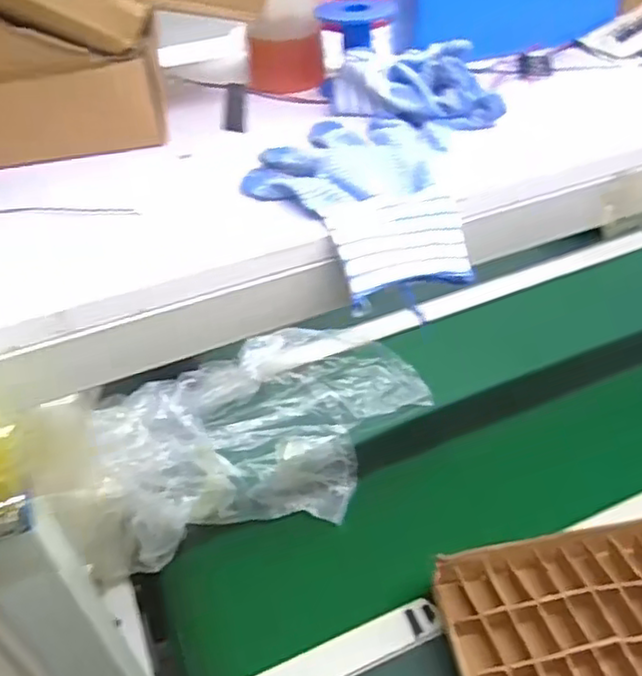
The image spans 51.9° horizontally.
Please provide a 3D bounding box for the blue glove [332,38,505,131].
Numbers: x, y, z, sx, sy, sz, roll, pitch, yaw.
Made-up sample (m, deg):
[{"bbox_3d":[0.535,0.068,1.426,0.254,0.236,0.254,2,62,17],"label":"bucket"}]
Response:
[{"bbox_3d":[0.075,-0.190,0.485,0.130,0.044,0.080,26,50,29],"label":"blue glove"}]

